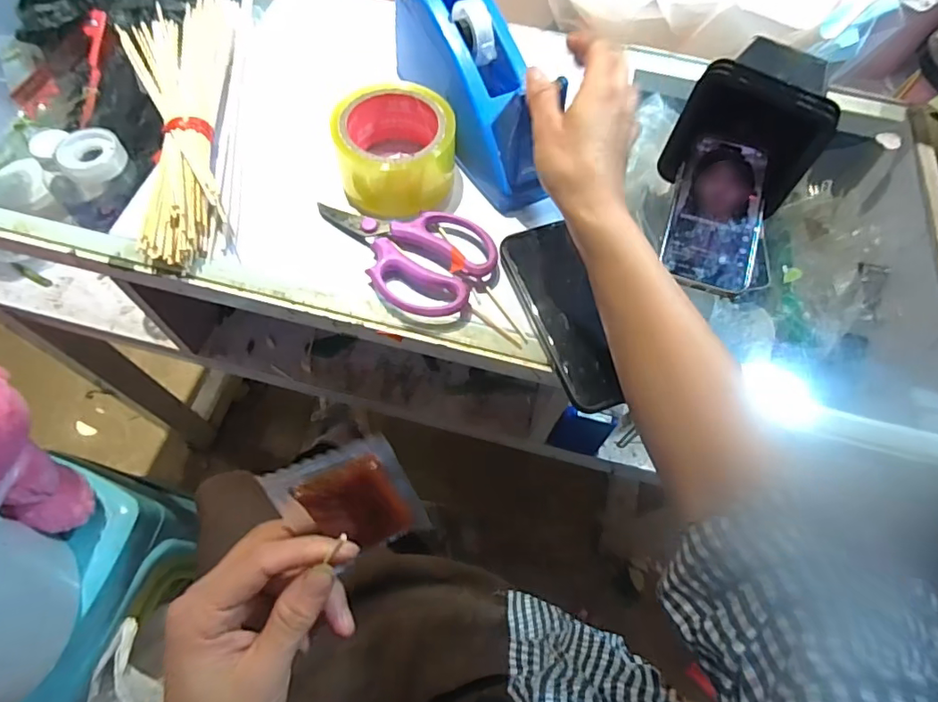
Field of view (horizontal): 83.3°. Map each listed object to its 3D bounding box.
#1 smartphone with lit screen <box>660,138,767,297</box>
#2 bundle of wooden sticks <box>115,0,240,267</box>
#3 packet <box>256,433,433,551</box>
[{"bbox_3d":[0.208,-0.117,0.442,0.071,0.005,0.144,17,72,7],"label":"smartphone with lit screen"},{"bbox_3d":[-0.261,-0.214,0.467,0.101,0.034,0.322,-10,65,-8],"label":"bundle of wooden sticks"},{"bbox_3d":[-0.056,0.074,0.252,0.060,0.067,0.005,-20,33,-5],"label":"packet"}]

